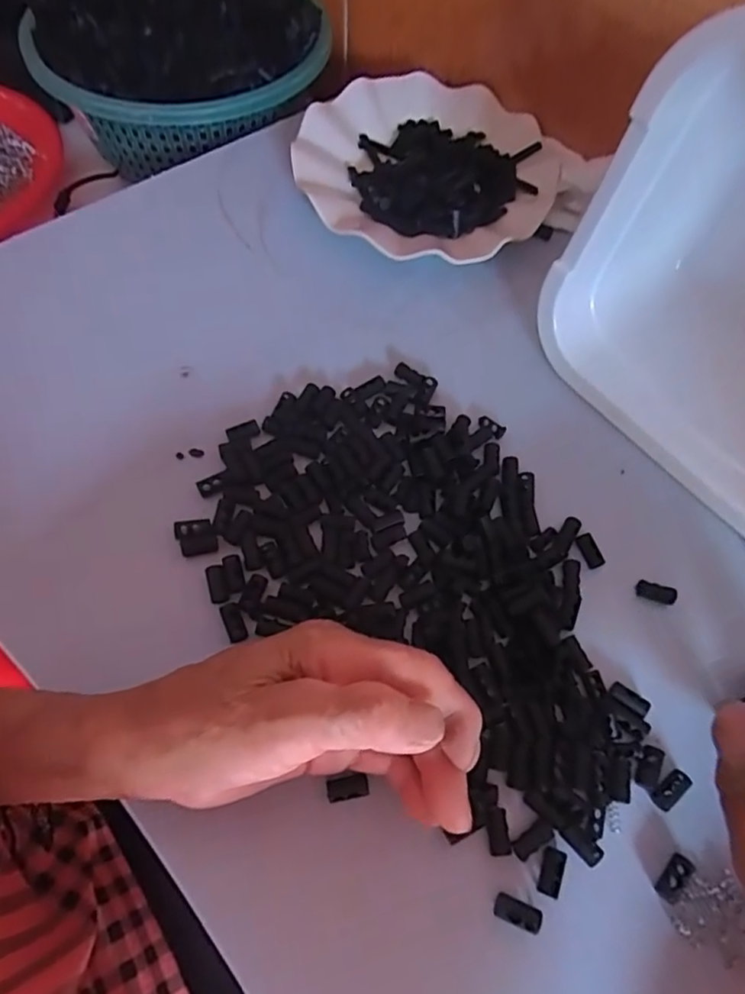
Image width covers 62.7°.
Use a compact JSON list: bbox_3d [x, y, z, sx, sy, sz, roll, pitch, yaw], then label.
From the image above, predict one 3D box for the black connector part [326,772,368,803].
[{"bbox_3d":[-0.011,0.127,0.266,0.018,0.004,0.009,-8,64,-6],"label":"black connector part"}]

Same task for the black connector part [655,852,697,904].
[{"bbox_3d":[0.128,0.161,0.257,0.010,0.004,0.019,40,68,17],"label":"black connector part"}]

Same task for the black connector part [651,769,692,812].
[{"bbox_3d":[0.133,0.130,0.271,0.020,0.004,0.010,-35,69,-18],"label":"black connector part"}]

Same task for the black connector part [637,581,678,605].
[{"bbox_3d":[0.147,0.049,0.316,0.019,0.006,0.008,19,64,7],"label":"black connector part"}]

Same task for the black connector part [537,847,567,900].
[{"bbox_3d":[0.075,0.157,0.256,0.009,0.005,0.018,18,64,7],"label":"black connector part"}]

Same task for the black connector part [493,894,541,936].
[{"bbox_3d":[0.059,0.169,0.249,0.019,0.004,0.009,15,63,19],"label":"black connector part"}]

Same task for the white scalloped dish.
[{"bbox_3d":[0.036,-0.231,0.430,0.177,0.020,0.169,1,63,-2],"label":"white scalloped dish"}]

